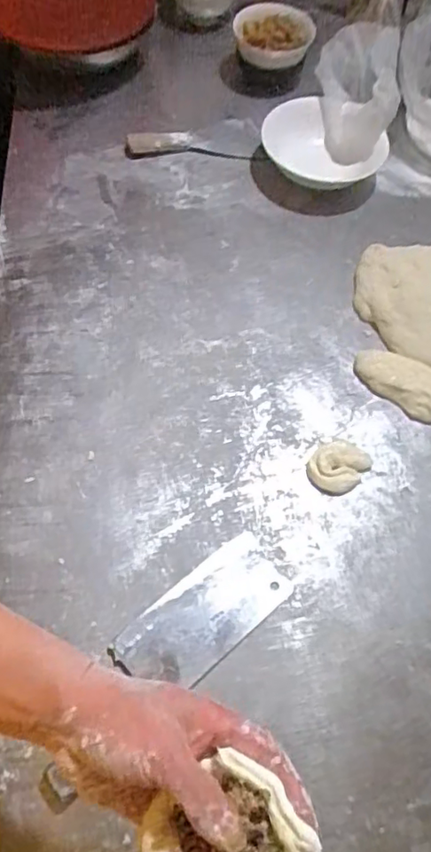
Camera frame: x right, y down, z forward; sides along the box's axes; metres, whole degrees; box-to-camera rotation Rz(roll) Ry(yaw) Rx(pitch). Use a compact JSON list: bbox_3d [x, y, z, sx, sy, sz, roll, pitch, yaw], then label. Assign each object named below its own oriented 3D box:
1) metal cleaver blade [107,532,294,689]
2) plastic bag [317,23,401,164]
[{"bbox_3d":[-0.011,0.184,0.562,0.172,0.005,0.081,-37,72,-21],"label":"metal cleaver blade"},{"bbox_3d":[0.193,-0.468,0.827,0.110,0.107,0.160,11,63,3],"label":"plastic bag"}]

